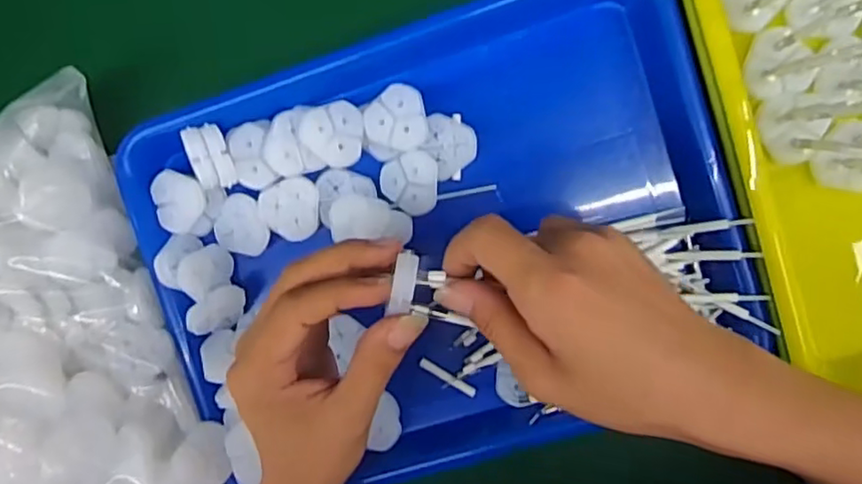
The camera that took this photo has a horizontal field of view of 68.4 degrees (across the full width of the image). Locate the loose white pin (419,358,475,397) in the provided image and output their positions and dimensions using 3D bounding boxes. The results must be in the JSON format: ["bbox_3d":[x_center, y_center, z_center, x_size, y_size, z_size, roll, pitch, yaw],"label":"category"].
[{"bbox_3d":[0.010,0.084,0.390,0.039,0.004,0.006,30,98,3],"label":"loose white pin"}]

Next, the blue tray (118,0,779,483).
[{"bbox_3d":[-0.002,-0.009,0.376,0.329,0.035,0.229,-19,93,8],"label":"blue tray"}]

